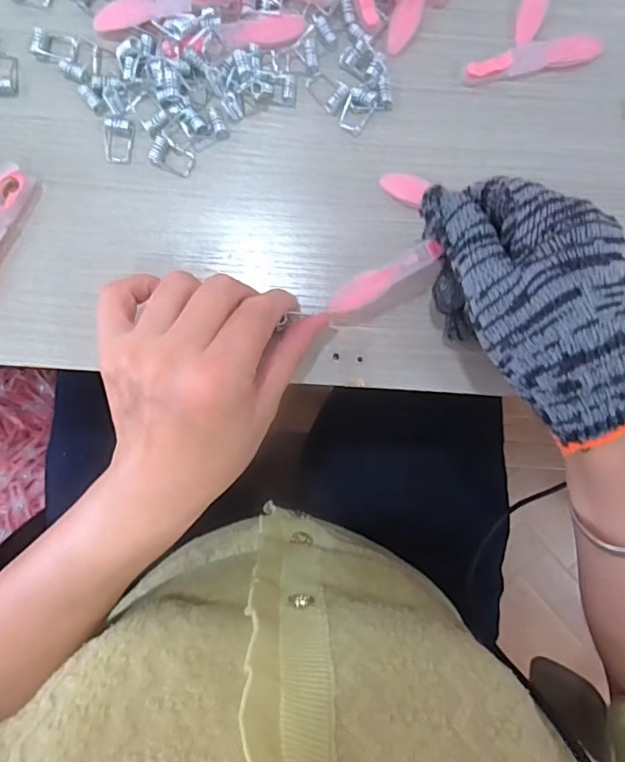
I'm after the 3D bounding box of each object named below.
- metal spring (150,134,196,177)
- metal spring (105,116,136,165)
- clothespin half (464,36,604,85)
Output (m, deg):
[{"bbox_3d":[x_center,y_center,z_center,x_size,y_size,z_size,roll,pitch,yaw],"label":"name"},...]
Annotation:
[{"bbox_3d":[-0.077,-0.123,0.277,0.024,0.004,0.016,22,88,0],"label":"metal spring"},{"bbox_3d":[-0.105,-0.131,0.276,0.016,0.004,0.023,7,88,-1],"label":"metal spring"},{"bbox_3d":[0.121,-0.178,0.277,0.076,0.007,0.015,-12,89,-1],"label":"clothespin half"}]

